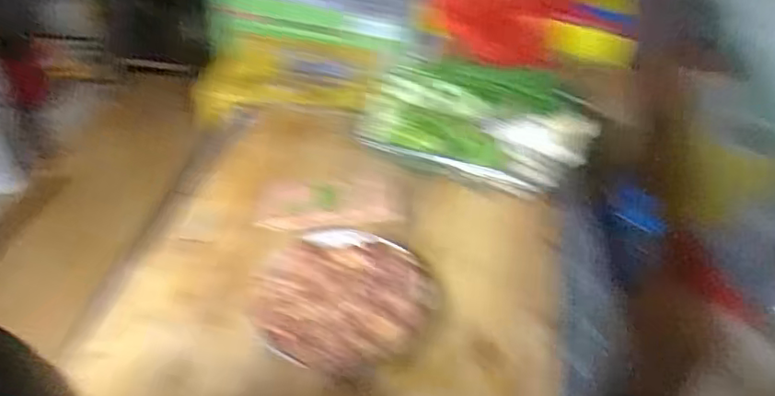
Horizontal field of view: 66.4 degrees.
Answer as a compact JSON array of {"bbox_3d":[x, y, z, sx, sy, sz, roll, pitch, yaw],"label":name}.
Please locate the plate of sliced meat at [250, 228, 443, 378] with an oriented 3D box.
[{"bbox_3d":[-0.052,0.099,0.616,0.173,0.045,0.192,-28,51,-31],"label":"plate of sliced meat"}]

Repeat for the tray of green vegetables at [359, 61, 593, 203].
[{"bbox_3d":[0.118,-0.100,0.803,0.305,0.082,0.208,14,42,11],"label":"tray of green vegetables"}]

